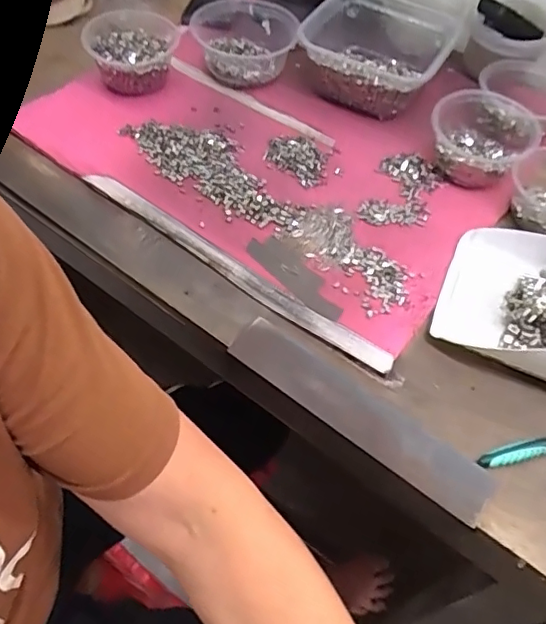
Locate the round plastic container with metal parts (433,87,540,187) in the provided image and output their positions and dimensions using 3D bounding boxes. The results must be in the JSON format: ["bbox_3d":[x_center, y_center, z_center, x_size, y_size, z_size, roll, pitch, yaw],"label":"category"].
[{"bbox_3d":[0.239,-0.200,0.653,0.113,0.062,0.108,1,55,-2],"label":"round plastic container with metal parts"}]

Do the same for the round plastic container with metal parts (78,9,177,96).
[{"bbox_3d":[-0.180,-0.320,0.701,0.104,0.055,0.101,1,55,-2],"label":"round plastic container with metal parts"}]

